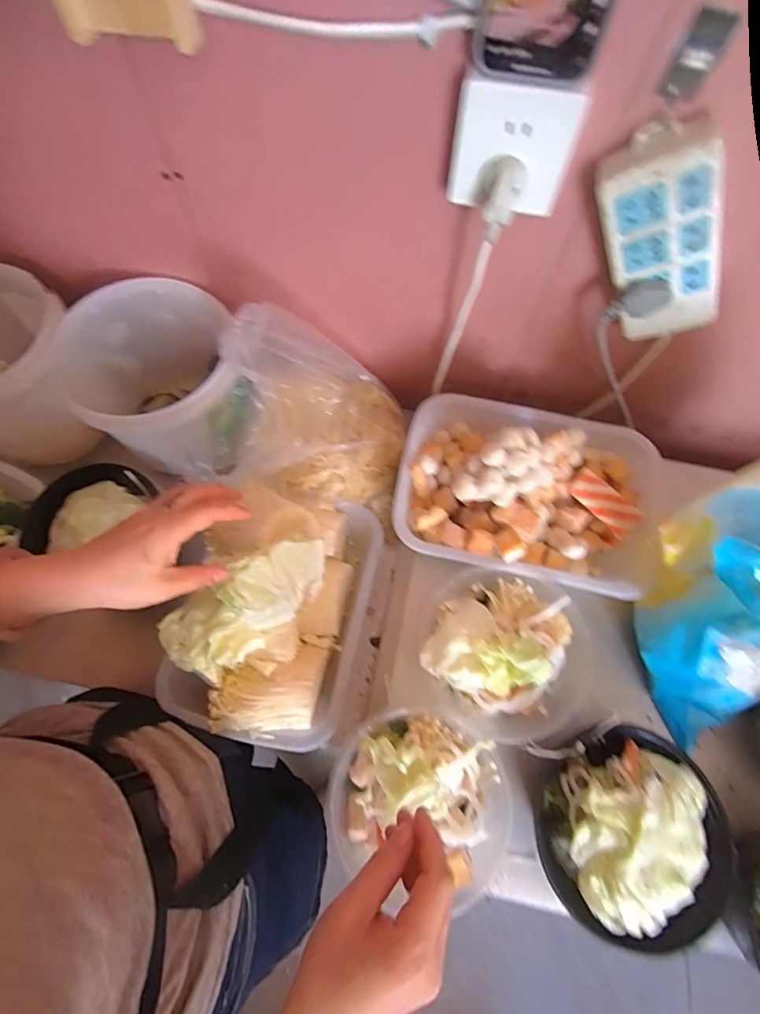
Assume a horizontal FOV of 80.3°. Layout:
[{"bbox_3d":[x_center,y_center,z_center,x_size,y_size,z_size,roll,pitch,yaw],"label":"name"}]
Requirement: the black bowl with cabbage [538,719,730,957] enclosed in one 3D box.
[{"bbox_3d":[0.223,0.285,0.402,0.134,0.087,0.156,10,68,2],"label":"black bowl with cabbage"}]

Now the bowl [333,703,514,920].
[{"bbox_3d":[0.038,0.266,0.407,0.150,0.078,0.157,1,68,-2],"label":"bowl"}]

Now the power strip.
[{"bbox_3d":[0.248,-0.223,0.395,0.082,0.188,0.034,-2,62,39],"label":"power strip"}]

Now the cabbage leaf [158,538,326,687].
[{"bbox_3d":[-0.145,0.103,0.480,0.195,0.076,0.087,-37,73,9],"label":"cabbage leaf"}]

